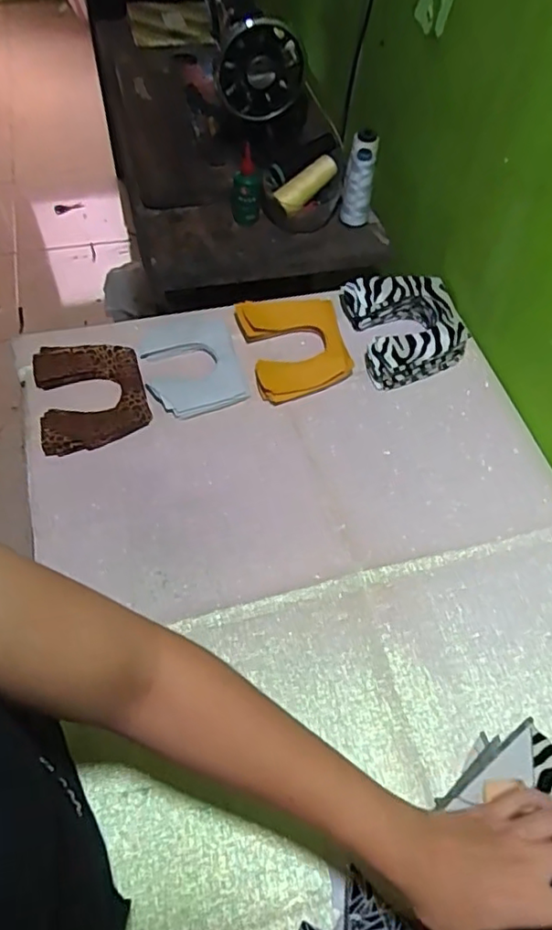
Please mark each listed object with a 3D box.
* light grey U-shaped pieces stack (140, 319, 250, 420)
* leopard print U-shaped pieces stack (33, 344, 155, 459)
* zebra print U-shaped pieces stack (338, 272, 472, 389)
[{"bbox_3d":[-0.106,-0.126,0.769,0.115,0.012,0.135,-16,68,-9],"label":"light grey U-shaped pieces stack"},{"bbox_3d":[-0.227,-0.088,0.743,0.126,0.011,0.152,-11,63,-13],"label":"leopard print U-shaped pieces stack"},{"bbox_3d":[0.174,-0.186,0.811,0.138,0.061,0.157,-14,57,-11],"label":"zebra print U-shaped pieces stack"}]

